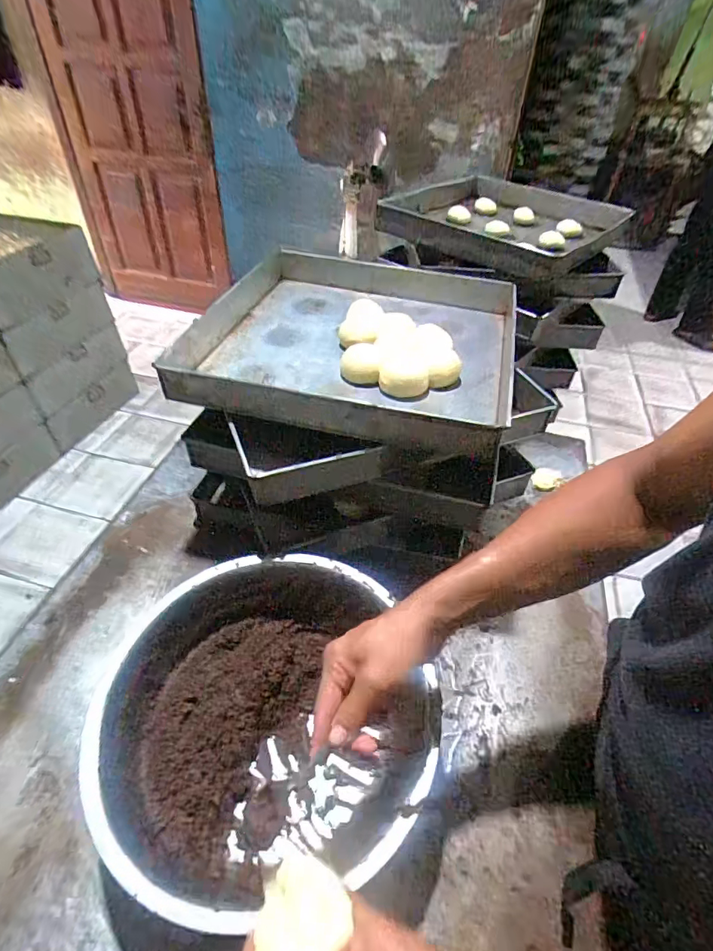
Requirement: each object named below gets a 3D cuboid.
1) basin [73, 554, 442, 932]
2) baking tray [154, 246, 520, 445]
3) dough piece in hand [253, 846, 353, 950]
[{"bbox_3d":[-0.098,0.274,0.533,0.349,0.128,0.341,-1,43,-5],"label":"basin"},{"bbox_3d":[-0.003,-0.234,0.773,0.501,0.077,0.448,10,44,7],"label":"baking tray"},{"bbox_3d":[-0.040,0.324,0.339,0.058,0.038,0.087,-21,10,-39],"label":"dough piece in hand"}]

